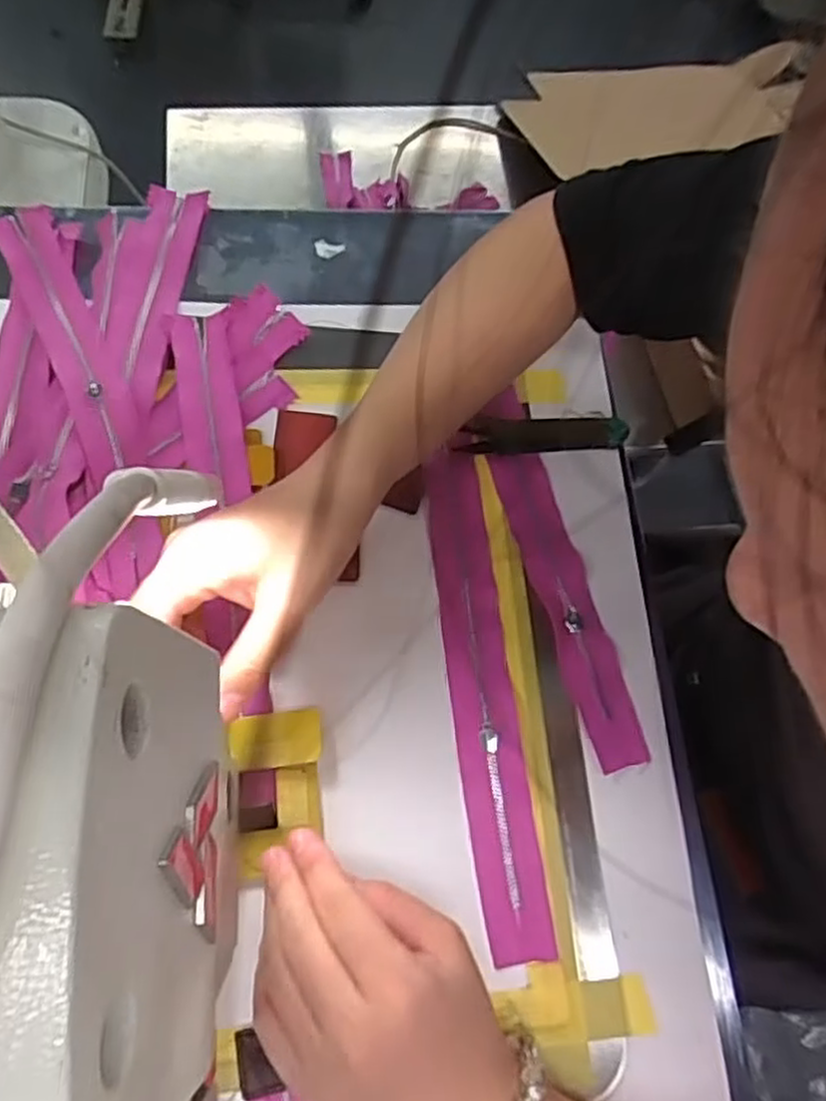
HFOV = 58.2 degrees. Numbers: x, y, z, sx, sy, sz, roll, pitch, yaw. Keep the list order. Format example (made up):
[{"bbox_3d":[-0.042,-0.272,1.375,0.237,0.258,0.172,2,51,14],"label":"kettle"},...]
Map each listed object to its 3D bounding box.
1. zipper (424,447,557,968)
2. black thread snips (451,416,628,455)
[{"bbox_3d":[0.036,0.067,0.390,0.031,0.010,0.262,-5,68,-7],"label":"zipper"},{"bbox_3d":[0.077,-0.070,0.442,0.099,0.010,0.022,-3,68,-7],"label":"black thread snips"}]

